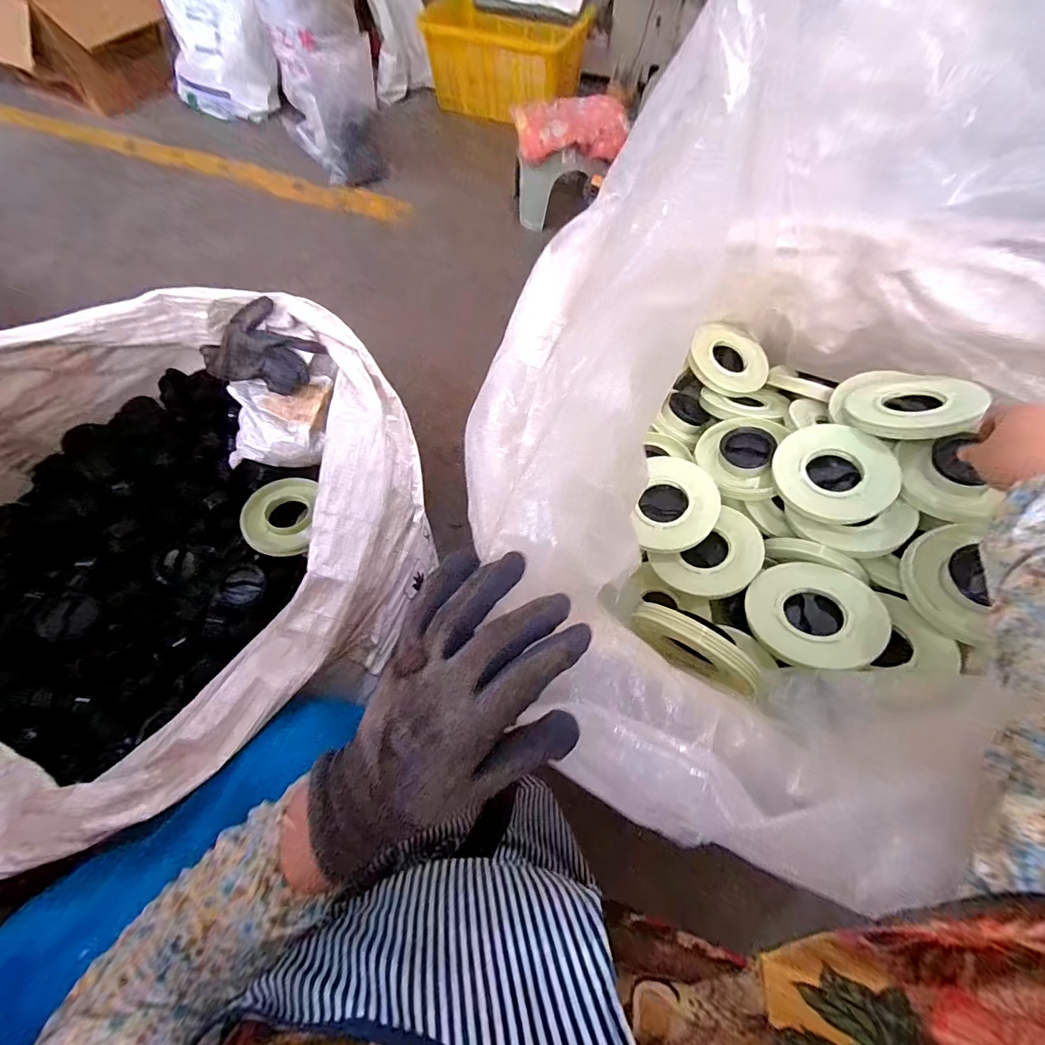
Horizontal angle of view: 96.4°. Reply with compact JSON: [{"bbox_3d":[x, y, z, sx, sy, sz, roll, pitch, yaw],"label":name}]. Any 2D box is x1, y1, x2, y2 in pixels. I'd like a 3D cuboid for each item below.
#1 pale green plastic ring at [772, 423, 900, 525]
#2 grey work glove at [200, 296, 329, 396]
[{"bbox_3d":[0.371,-0.063,0.564,0.120,0.021,0.131,-6,74,20],"label":"pale green plastic ring"},{"bbox_3d":[-0.391,-0.254,0.690,0.155,0.087,0.110,26,66,13],"label":"grey work glove"}]

